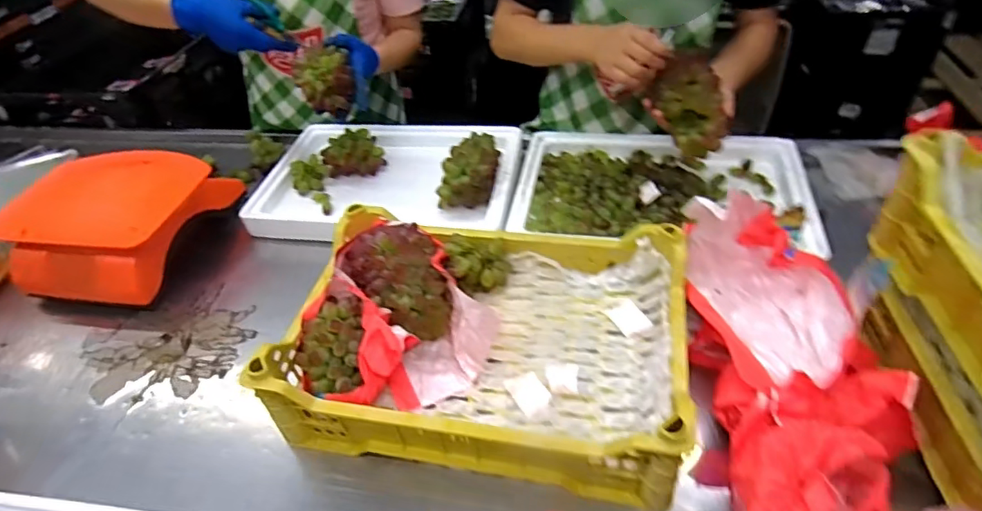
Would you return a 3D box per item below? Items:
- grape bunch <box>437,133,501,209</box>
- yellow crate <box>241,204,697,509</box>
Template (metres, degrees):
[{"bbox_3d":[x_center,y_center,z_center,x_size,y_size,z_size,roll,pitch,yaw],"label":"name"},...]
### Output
[{"bbox_3d":[-0.034,-0.156,0.928,0.084,0.085,0.166,4,44,10],"label":"grape bunch"},{"bbox_3d":[-0.005,0.084,0.645,0.437,0.113,0.296,6,44,12],"label":"yellow crate"}]

